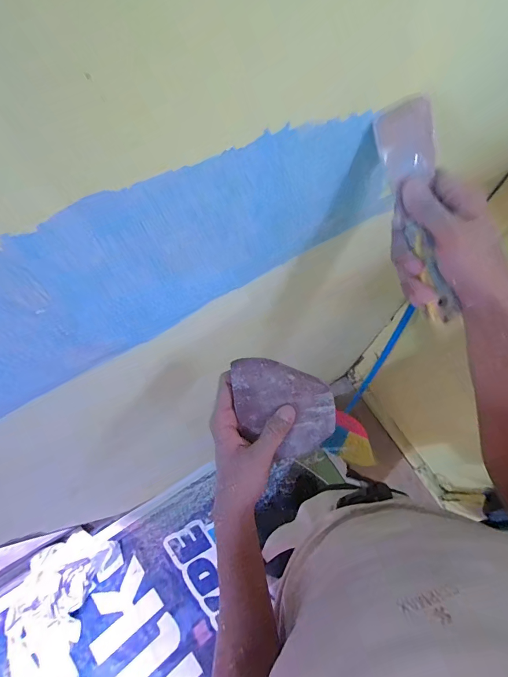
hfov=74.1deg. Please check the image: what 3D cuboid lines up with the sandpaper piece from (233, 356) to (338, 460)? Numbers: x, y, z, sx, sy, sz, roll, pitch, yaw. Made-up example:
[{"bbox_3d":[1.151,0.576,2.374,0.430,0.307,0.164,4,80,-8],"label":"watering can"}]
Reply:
[{"bbox_3d":[0.031,0.068,0.334,0.096,0.009,0.099,-6,91,1],"label":"sandpaper piece"}]

